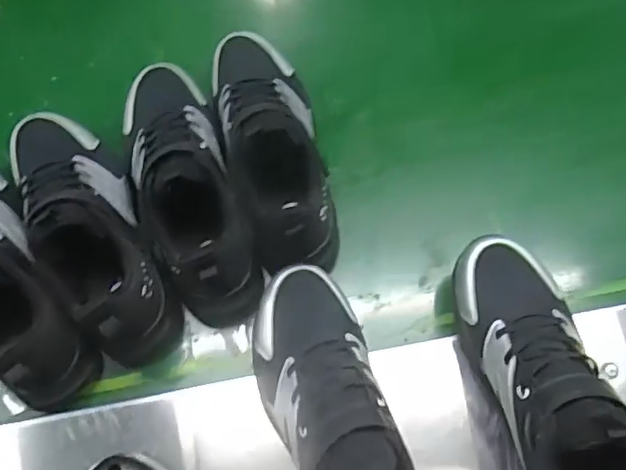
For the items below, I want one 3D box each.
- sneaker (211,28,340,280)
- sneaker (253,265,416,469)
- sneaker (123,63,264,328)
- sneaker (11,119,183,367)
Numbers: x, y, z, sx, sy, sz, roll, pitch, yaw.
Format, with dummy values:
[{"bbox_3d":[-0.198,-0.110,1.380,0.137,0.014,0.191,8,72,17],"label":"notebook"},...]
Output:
[{"bbox_3d":[-0.039,-0.097,0.586,0.098,0.126,0.270,-12,70,-5],"label":"sneaker"},{"bbox_3d":[0.011,0.130,0.442,0.089,0.107,0.241,-17,70,-7],"label":"sneaker"},{"bbox_3d":[-0.124,-0.055,0.570,0.091,0.119,0.275,-19,71,-7],"label":"sneaker"},{"bbox_3d":[-0.215,-0.016,0.558,0.094,0.129,0.274,-29,72,-11],"label":"sneaker"}]

